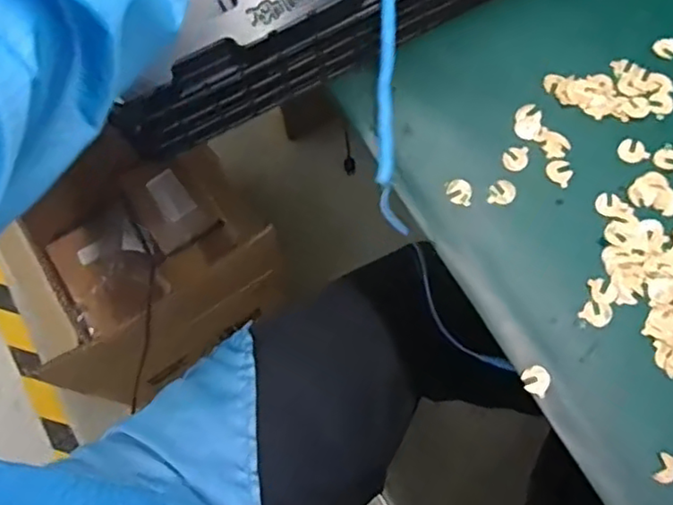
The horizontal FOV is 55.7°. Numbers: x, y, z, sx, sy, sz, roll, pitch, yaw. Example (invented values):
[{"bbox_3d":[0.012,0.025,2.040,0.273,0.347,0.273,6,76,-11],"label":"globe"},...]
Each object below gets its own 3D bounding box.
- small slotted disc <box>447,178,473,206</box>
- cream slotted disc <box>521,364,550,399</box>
[{"bbox_3d":[0.089,-0.044,0.458,0.018,0.004,0.018,0,74,1],"label":"small slotted disc"},{"bbox_3d":[0.131,0.083,0.417,0.017,0.005,0.018,0,74,1],"label":"cream slotted disc"}]

